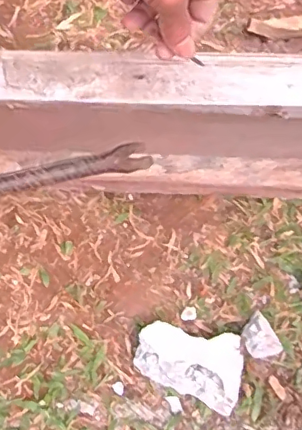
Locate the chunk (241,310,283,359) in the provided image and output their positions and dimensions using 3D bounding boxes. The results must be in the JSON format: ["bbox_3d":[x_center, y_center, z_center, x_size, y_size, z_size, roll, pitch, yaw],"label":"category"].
[{"bbox_3d":[0.151,0.167,0.773,0.052,0.040,0.064,-21,73,-8],"label":"chunk"}]

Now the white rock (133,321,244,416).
[{"bbox_3d":[0.050,0.201,0.744,0.139,0.044,0.096,9,71,2],"label":"white rock"}]

